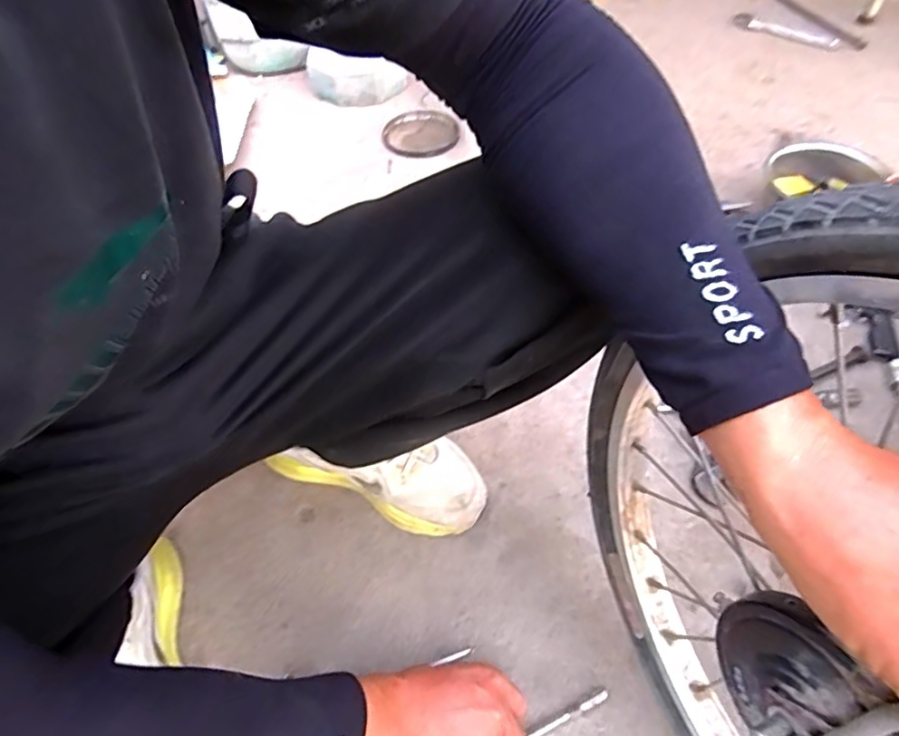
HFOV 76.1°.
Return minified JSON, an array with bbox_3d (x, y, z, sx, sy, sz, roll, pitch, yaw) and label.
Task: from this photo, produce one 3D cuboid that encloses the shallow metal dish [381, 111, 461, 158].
[{"bbox_3d":[-0.062,-0.459,1.131,0.154,0.020,0.167,-2,49,2],"label":"shallow metal dish"}]

